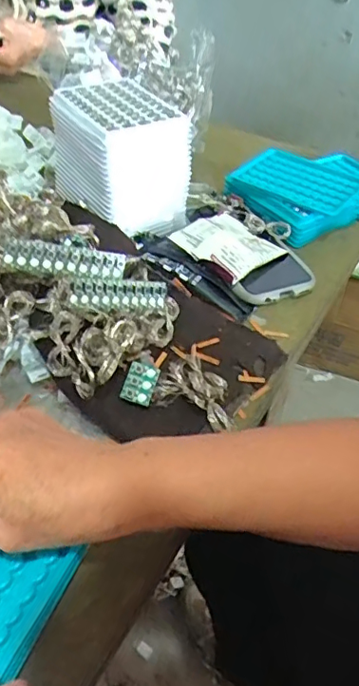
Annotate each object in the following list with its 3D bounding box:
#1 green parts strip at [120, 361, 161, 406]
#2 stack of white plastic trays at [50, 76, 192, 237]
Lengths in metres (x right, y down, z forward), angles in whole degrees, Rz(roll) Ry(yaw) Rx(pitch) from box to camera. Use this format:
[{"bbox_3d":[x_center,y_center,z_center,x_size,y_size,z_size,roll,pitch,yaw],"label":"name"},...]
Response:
[{"bbox_3d":[-0.029,0.030,0.393,0.022,0.004,0.029,19,80,0],"label":"green parts strip"},{"bbox_3d":[-0.063,-0.189,0.545,0.091,0.105,0.142,-26,51,-27],"label":"stack of white plastic trays"}]

